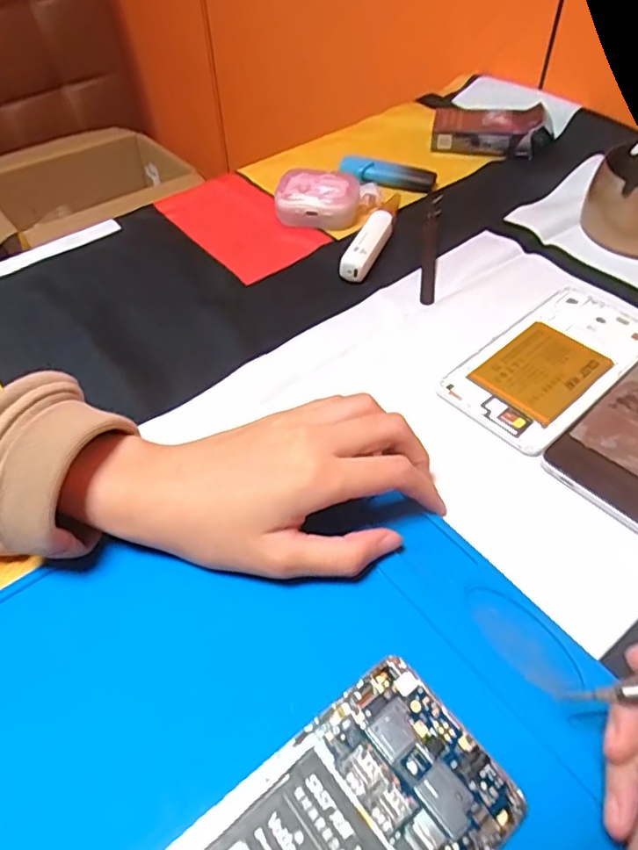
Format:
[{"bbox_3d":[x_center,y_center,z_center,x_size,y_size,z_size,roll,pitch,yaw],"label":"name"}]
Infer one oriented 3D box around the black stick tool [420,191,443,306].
[{"bbox_3d":[0.085,-0.143,0.443,0.013,0.010,0.147,6,51,7],"label":"black stick tool"}]

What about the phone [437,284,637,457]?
[{"bbox_3d":[0.146,-0.041,0.356,0.151,0.004,0.072,-36,58,-25],"label":"phone"}]

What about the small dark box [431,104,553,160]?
[{"bbox_3d":[0.158,-0.276,0.541,0.103,0.020,0.052,2,50,4],"label":"small dark box"}]

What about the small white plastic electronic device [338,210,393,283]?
[{"bbox_3d":[0.036,-0.130,0.424,0.018,0.020,0.065,20,53,18],"label":"small white plastic electronic device"}]

